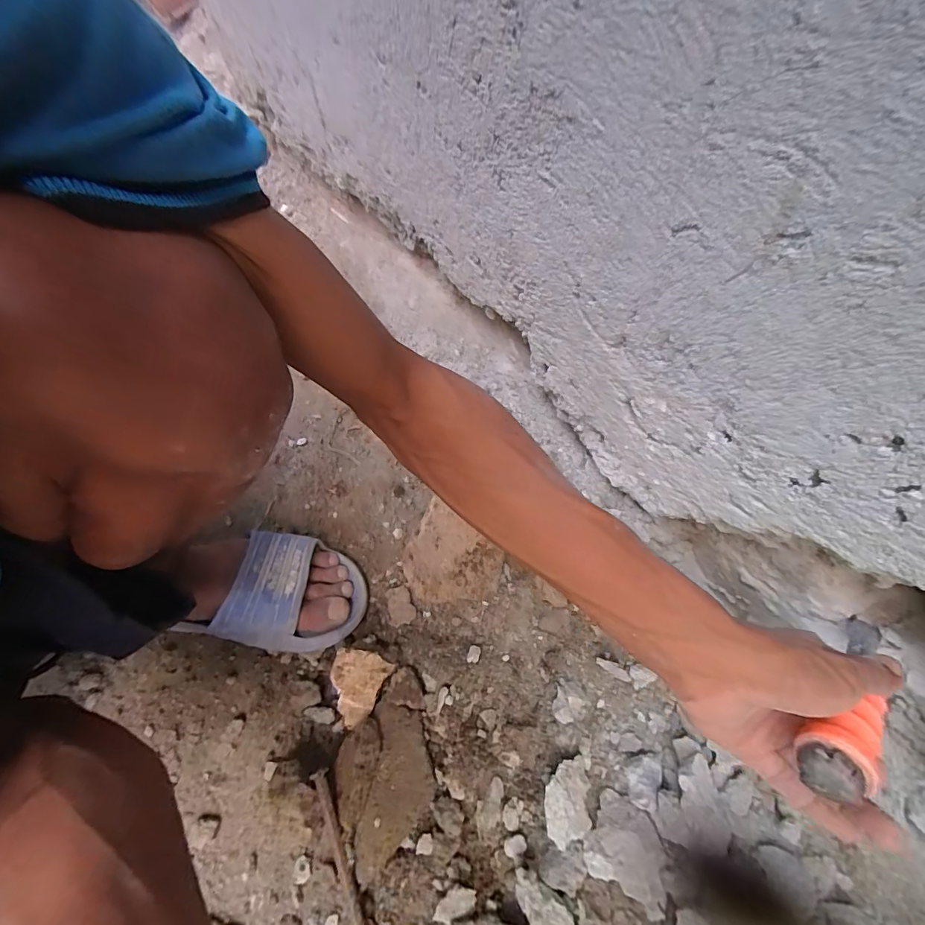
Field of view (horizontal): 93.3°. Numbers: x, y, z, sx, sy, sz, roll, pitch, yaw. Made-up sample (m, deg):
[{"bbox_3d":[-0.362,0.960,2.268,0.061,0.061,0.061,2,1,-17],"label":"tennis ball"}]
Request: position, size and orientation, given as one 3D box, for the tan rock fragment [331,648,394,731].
[{"bbox_3d":[-0.100,0.203,0.402,0.050,0.024,0.060,27,62,21],"label":"tan rock fragment"}]

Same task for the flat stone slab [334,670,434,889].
[{"bbox_3d":[-0.067,0.255,0.366,0.078,0.022,0.131,-13,56,-4],"label":"flat stone slab"}]

